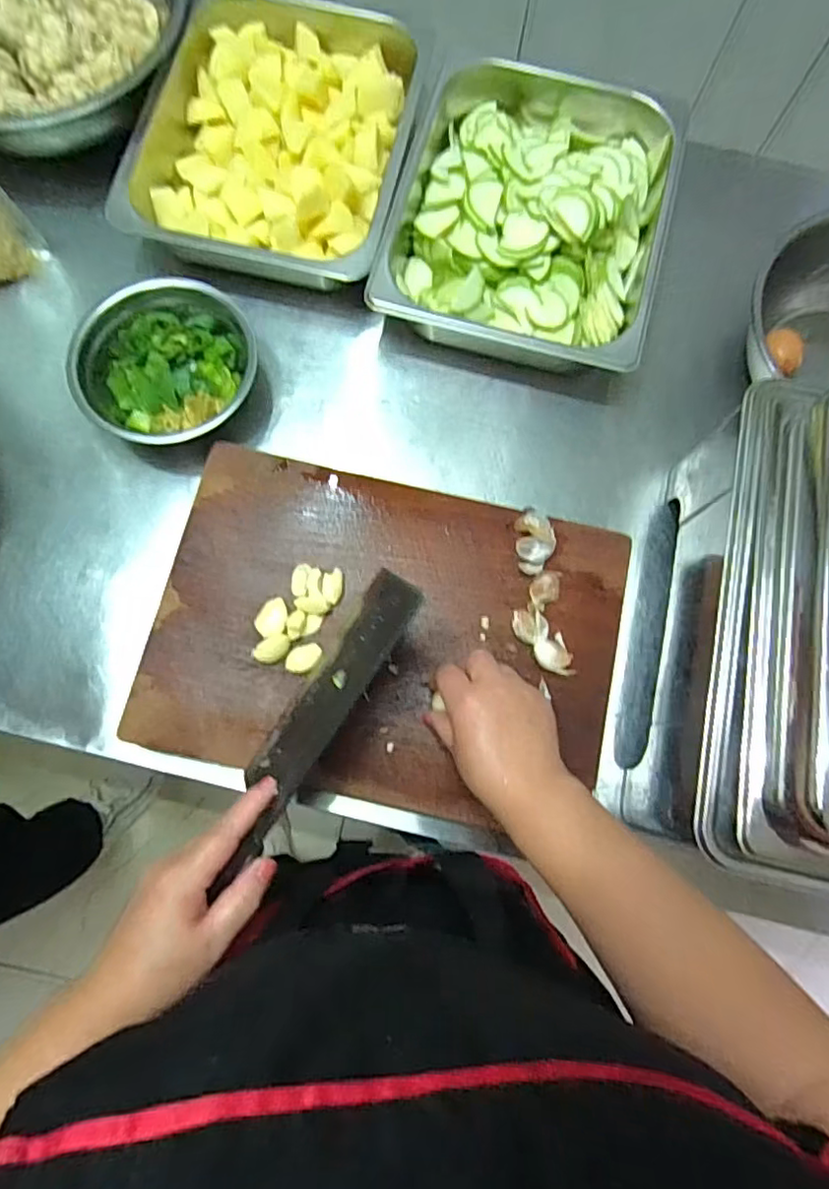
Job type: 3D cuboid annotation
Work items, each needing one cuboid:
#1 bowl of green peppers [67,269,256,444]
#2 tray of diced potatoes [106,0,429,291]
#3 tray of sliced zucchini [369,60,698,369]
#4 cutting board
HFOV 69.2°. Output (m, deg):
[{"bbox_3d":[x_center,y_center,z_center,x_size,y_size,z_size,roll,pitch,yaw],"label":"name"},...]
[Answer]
[{"bbox_3d":[-0.233,-0.219,0.574,0.161,0.064,0.150,0,77,-1],"label":"bowl of green peppers"},{"bbox_3d":[-0.138,-0.486,0.627,0.272,0.056,0.328,11,77,1],"label":"tray of diced potatoes"},{"bbox_3d":[0.123,-0.390,0.614,0.263,0.075,0.332,16,77,2],"label":"tray of sliced zucchini"},{"bbox_3d":[-0.023,0.032,0.519,0.389,0.017,0.273,12,77,1],"label":"cutting board"}]

